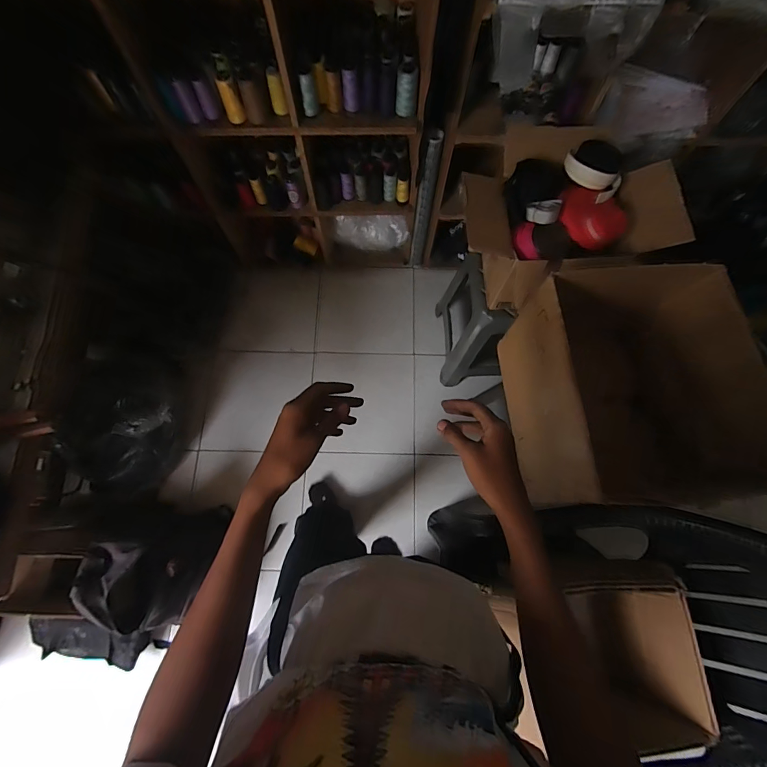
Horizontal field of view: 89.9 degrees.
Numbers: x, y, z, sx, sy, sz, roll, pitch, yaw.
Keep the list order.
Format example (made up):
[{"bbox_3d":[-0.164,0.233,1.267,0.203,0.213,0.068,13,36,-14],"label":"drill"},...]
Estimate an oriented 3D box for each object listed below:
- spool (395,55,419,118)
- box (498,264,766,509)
[{"bbox_3d":[0.061,-0.770,1.002,0.052,0.115,0.057,0,73,-1],"label":"spool"},{"bbox_3d":[0.523,0.009,0.921,0.407,0.407,0.481,-7,73,-3],"label":"box"}]

